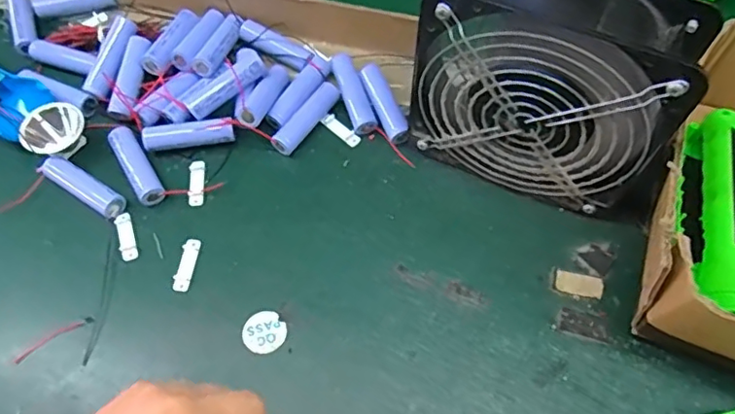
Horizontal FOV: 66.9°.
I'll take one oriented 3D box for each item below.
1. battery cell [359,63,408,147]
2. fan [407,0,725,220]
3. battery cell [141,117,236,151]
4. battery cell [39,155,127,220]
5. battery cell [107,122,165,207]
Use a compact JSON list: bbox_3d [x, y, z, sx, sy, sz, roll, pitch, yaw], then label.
[{"bbox_3d":[0.013,-0.078,0.422,0.020,0.016,0.066,-19,61,-9],"label":"battery cell"},{"bbox_3d":[0.107,-0.071,0.347,0.149,0.148,0.060,22,64,13],"label":"fan"},{"bbox_3d":[-0.132,-0.052,0.416,0.065,0.020,0.016,-9,60,-4],"label":"battery cell"},{"bbox_3d":[-0.203,-0.014,0.399,0.067,0.016,0.019,29,64,17],"label":"battery cell"},{"bbox_3d":[-0.168,-0.031,0.406,0.018,0.018,0.065,-30,64,-15],"label":"battery cell"}]

